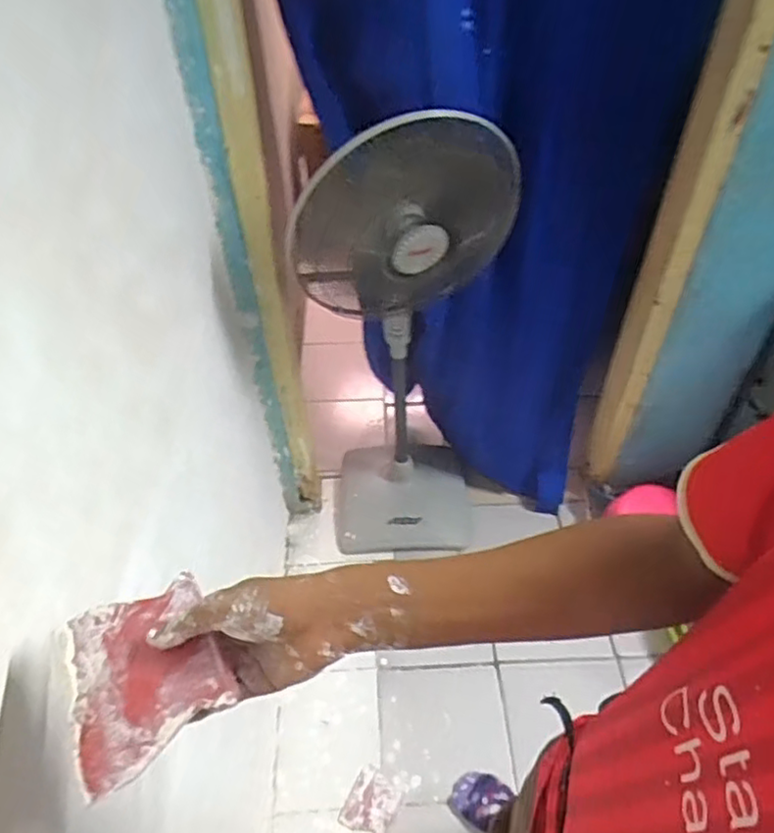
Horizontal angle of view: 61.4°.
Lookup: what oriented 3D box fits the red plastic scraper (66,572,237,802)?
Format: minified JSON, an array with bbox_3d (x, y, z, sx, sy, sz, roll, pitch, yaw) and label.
[{"bbox_3d":[-0.162,0.168,0.434,0.097,0.017,0.117,-21,50,-19],"label":"red plastic scraper"}]

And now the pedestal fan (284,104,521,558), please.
[{"bbox_3d":[0.026,-0.148,1.547,0.434,1.175,0.338,-2,46,-3],"label":"pedestal fan"}]

